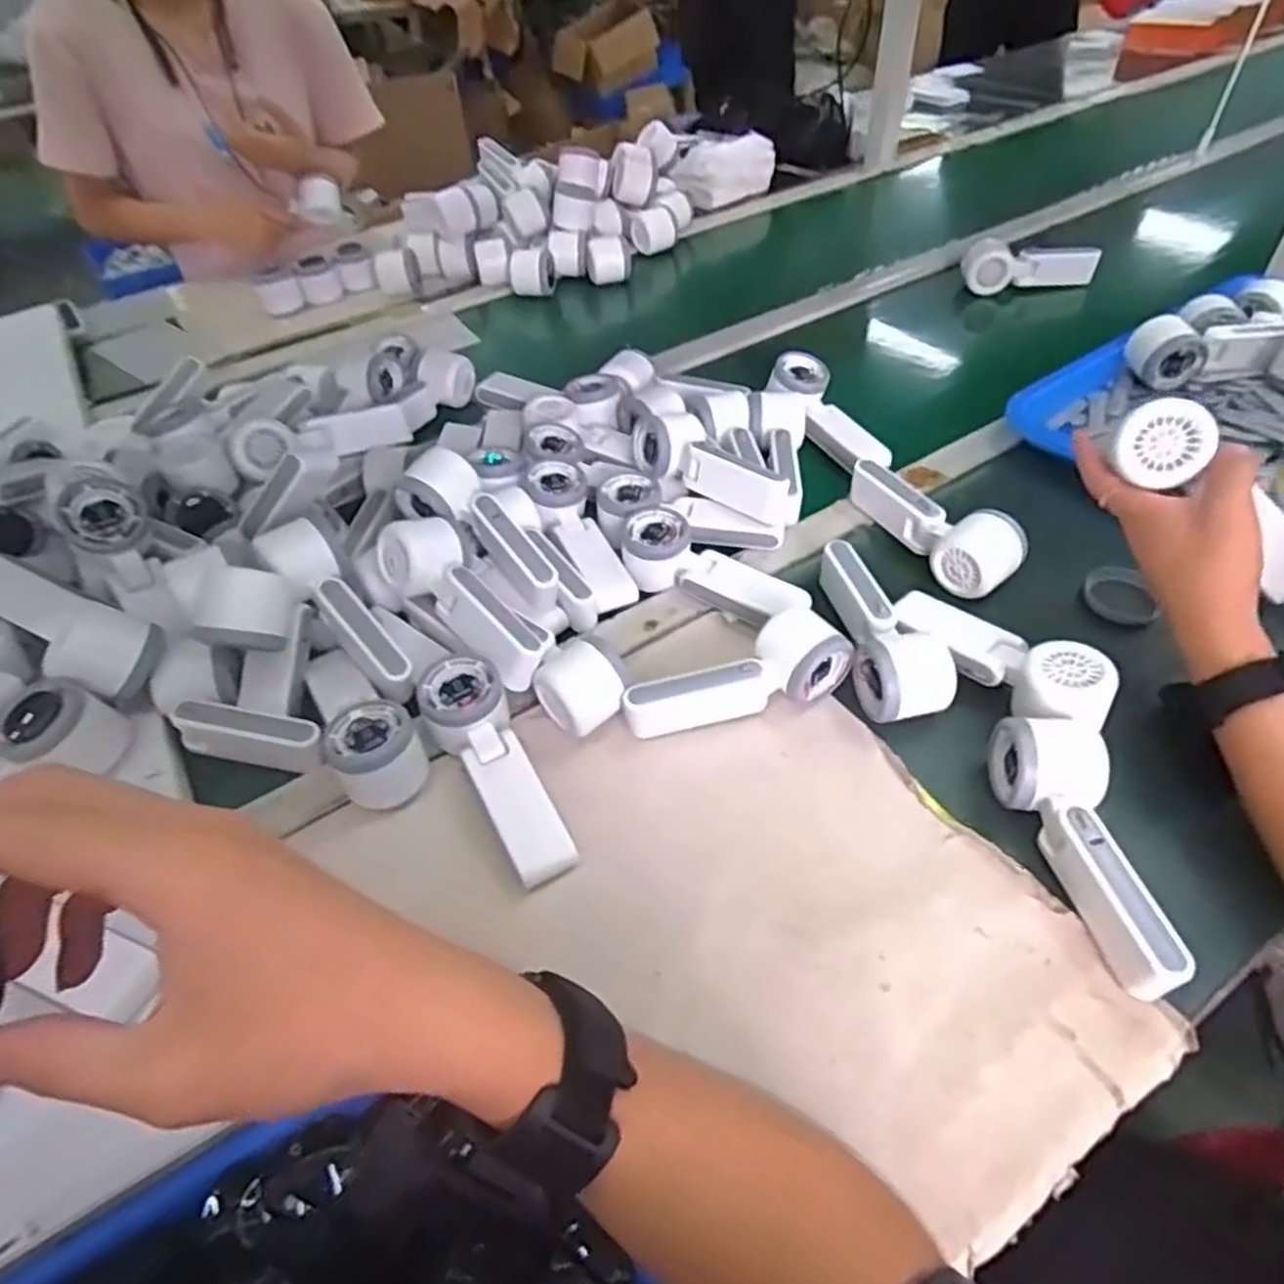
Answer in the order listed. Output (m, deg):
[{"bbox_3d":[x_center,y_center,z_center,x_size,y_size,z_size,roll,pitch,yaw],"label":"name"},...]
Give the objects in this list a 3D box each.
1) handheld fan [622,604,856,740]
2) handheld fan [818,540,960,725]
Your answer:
[{"bbox_3d":[0.070,0.030,0.562,0.168,0.050,0.054,-21,49,-14],"label":"handheld fan"},{"bbox_3d":[0.184,-0.012,0.590,0.063,0.049,0.163,-7,47,-1],"label":"handheld fan"}]

